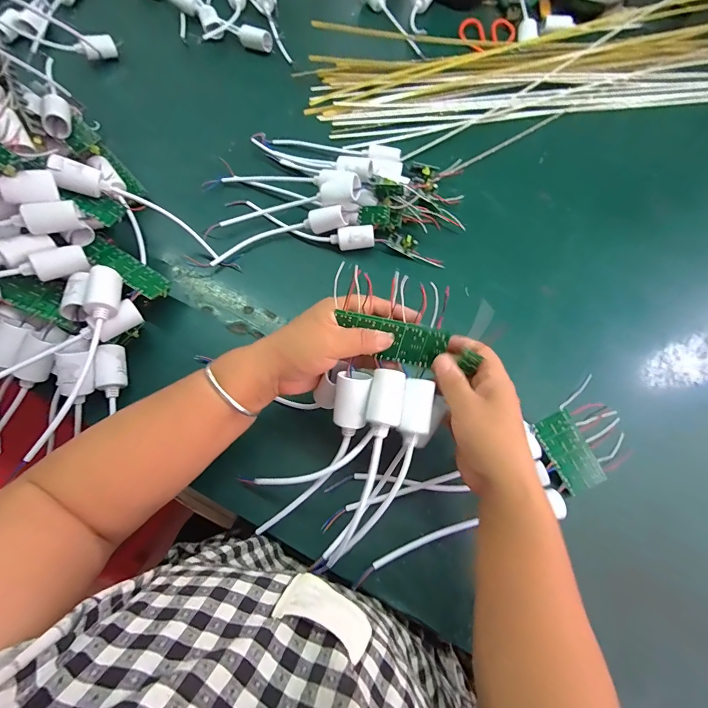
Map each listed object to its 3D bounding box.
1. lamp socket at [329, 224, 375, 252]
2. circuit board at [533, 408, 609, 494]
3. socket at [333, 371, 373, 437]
[{"bbox_3d":[-0.001,-0.144,0.460,0.055,0.025,0.023,-11,70,-6],"label":"lamp socket"},{"bbox_3d":[0.215,0.098,0.366,0.040,0.004,0.079,-31,86,4],"label":"circuit board"},{"bbox_3d":[-0.002,0.040,0.308,0.028,0.032,0.051,9,69,2],"label":"socket"}]

